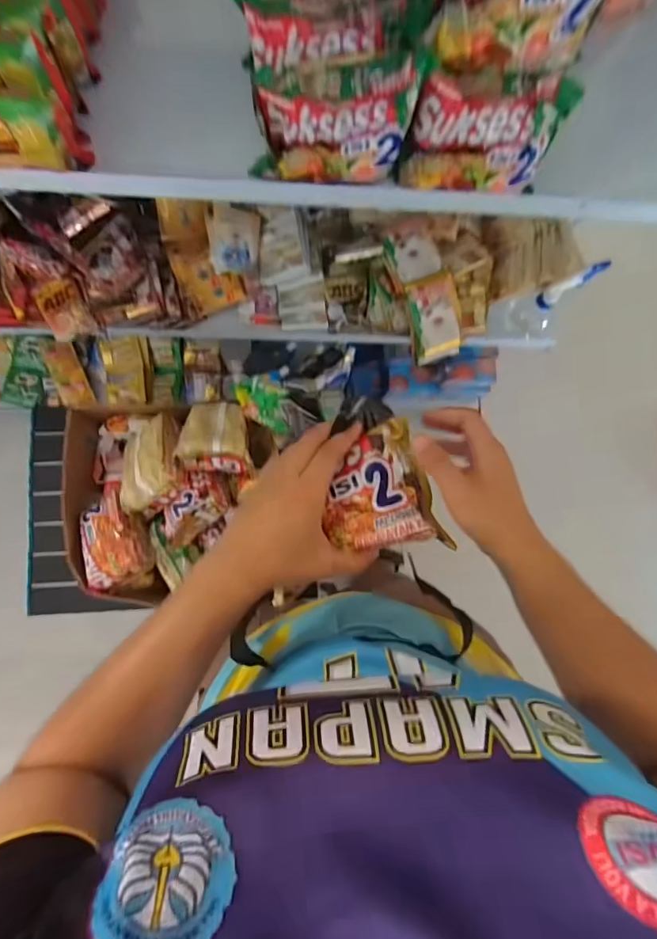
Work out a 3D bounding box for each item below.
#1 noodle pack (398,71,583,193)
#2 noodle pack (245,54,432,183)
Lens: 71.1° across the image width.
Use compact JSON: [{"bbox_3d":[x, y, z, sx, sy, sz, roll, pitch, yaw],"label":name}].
[{"bbox_3d":[0.149,-0.316,0.445,0.135,0.089,0.055,1,84,-5],"label":"noodle pack"},{"bbox_3d":[0.007,-0.319,0.433,0.142,0.093,0.046,-11,85,-6],"label":"noodle pack"}]

